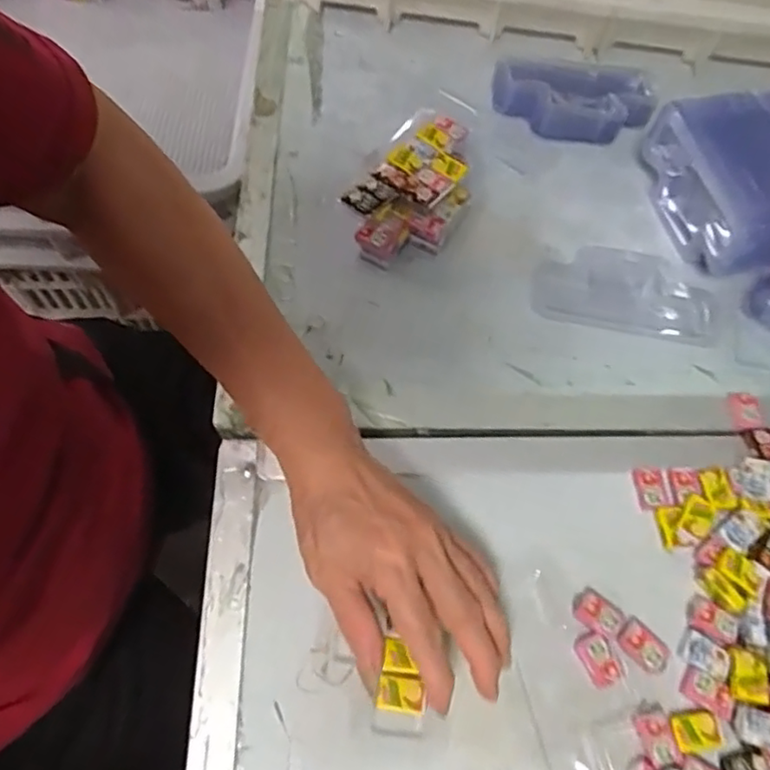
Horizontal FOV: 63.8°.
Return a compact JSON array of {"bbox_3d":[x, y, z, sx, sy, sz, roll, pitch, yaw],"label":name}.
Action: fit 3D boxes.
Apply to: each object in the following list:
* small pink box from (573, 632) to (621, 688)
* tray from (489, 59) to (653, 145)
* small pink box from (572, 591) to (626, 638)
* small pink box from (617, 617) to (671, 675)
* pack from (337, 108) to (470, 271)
[{"bbox_3d":[0.119,0.154,0.346,0.017,0.004,0.027,-22,66,-12],"label":"small pink box"},{"bbox_3d":[0.163,-0.251,0.545,0.134,0.042,0.080,25,65,11],"label":"tray"},{"bbox_3d":[0.122,0.131,0.354,0.027,0.005,0.020,33,67,14],"label":"small pink box"},{"bbox_3d":[0.147,0.146,0.348,0.021,0.004,0.028,-41,71,-19],"label":"small pink box"},{"bbox_3d":[0.024,-0.144,0.466,0.077,0.051,0.121,32,67,14],"label":"pack"}]

